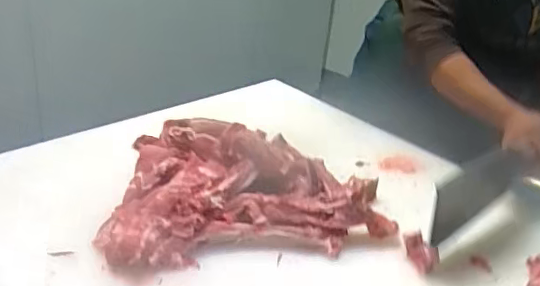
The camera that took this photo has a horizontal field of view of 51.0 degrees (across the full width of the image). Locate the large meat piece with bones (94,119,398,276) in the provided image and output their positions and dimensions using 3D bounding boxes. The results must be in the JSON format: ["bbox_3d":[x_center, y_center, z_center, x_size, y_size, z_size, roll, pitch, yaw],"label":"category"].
[{"bbox_3d":[-0.040,0.051,0.866,0.411,0.114,0.311,-1,29,-12],"label":"large meat piece with bones"}]

